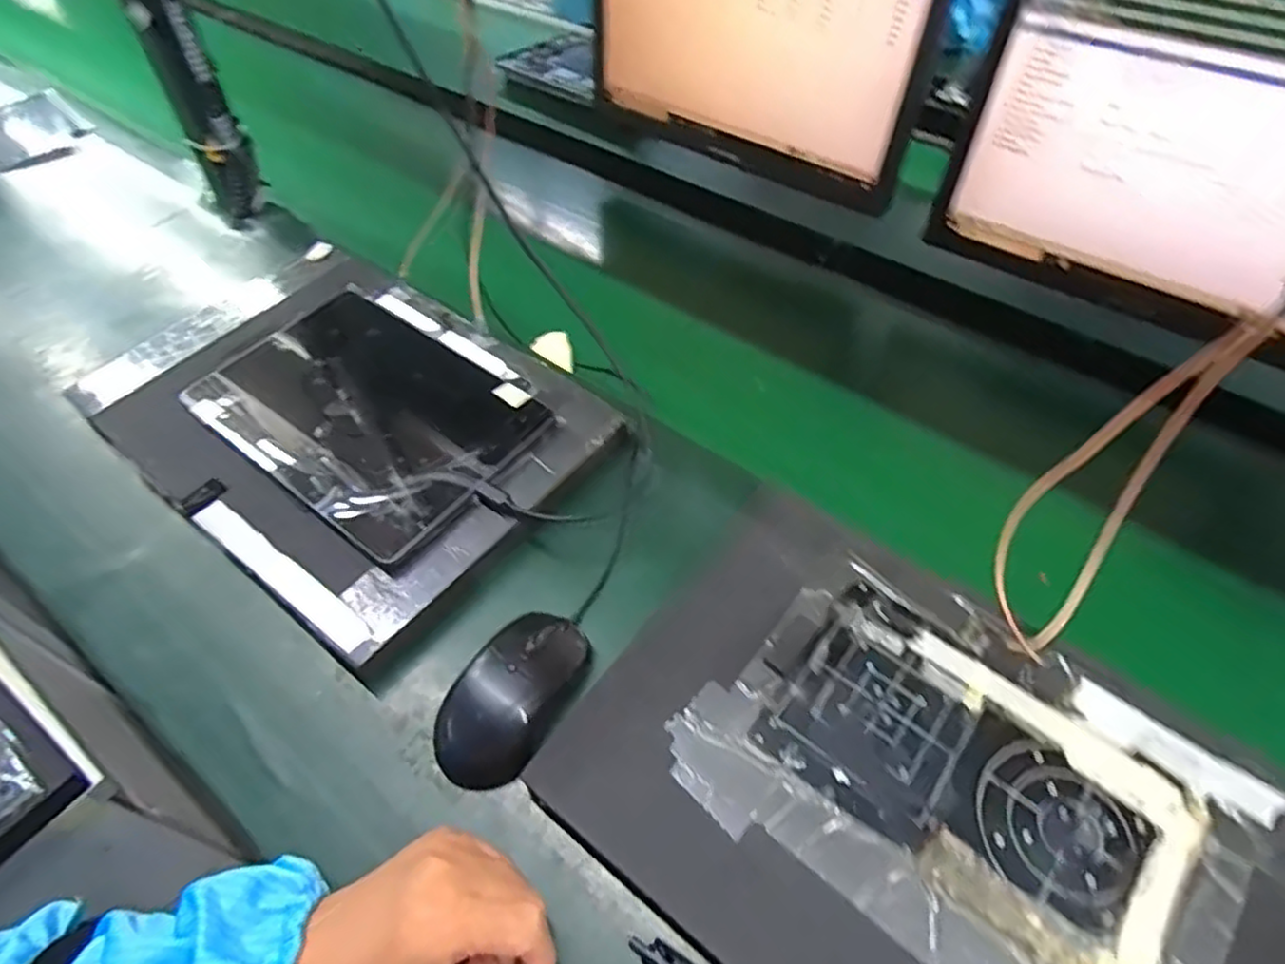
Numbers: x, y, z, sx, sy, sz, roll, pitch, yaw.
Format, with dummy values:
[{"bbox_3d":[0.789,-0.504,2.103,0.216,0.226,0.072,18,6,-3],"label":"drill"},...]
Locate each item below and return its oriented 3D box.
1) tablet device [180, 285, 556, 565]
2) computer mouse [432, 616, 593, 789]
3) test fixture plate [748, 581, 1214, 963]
[{"bbox_3d":[-0.216,-0.061,0.536,0.257,0.015,0.167,33,60,22],"label":"tablet device"},{"bbox_3d":[-0.078,0.129,0.423,0.065,0.032,0.111,31,58,22],"label":"computer mouse"},{"bbox_3d":[0.181,0.158,0.383,0.210,0.005,0.124,34,59,23],"label":"test fixture plate"}]

